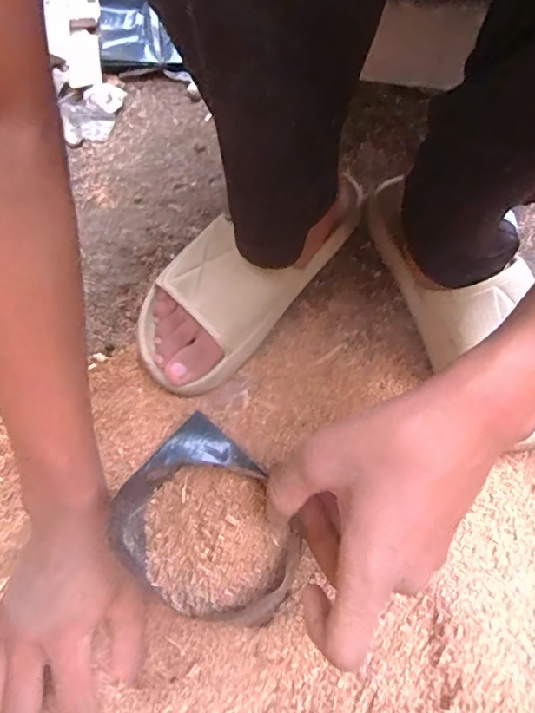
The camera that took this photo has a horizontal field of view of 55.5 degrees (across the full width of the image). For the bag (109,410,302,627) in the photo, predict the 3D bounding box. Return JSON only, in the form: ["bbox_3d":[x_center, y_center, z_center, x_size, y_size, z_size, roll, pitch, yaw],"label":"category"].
[{"bbox_3d":[-0.047,0.106,0.338,0.097,0.100,0.143,-28,70,-12],"label":"bag"}]

